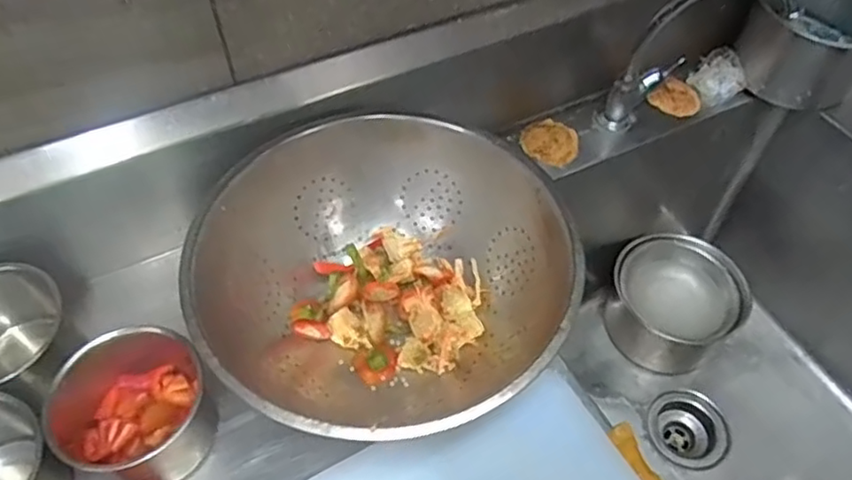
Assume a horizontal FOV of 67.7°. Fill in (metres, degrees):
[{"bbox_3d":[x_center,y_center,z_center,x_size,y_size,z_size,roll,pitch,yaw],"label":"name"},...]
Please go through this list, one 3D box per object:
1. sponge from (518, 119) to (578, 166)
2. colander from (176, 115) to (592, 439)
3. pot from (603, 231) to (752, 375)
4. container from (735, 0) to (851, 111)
[{"bbox_3d":[0.158,-0.125,0.801,0.072,0.009,0.070,22,56,16],"label":"sponge"},{"bbox_3d":[-0.041,0.035,0.588,0.313,0.121,0.306,0,53,0],"label":"colander"},{"bbox_3d":[0.380,0.098,0.994,0.173,0.120,0.184,0,53,0],"label":"pot"},{"bbox_3d":[0.516,-0.269,0.842,0.158,0.116,0.155,30,58,20],"label":"container"}]

